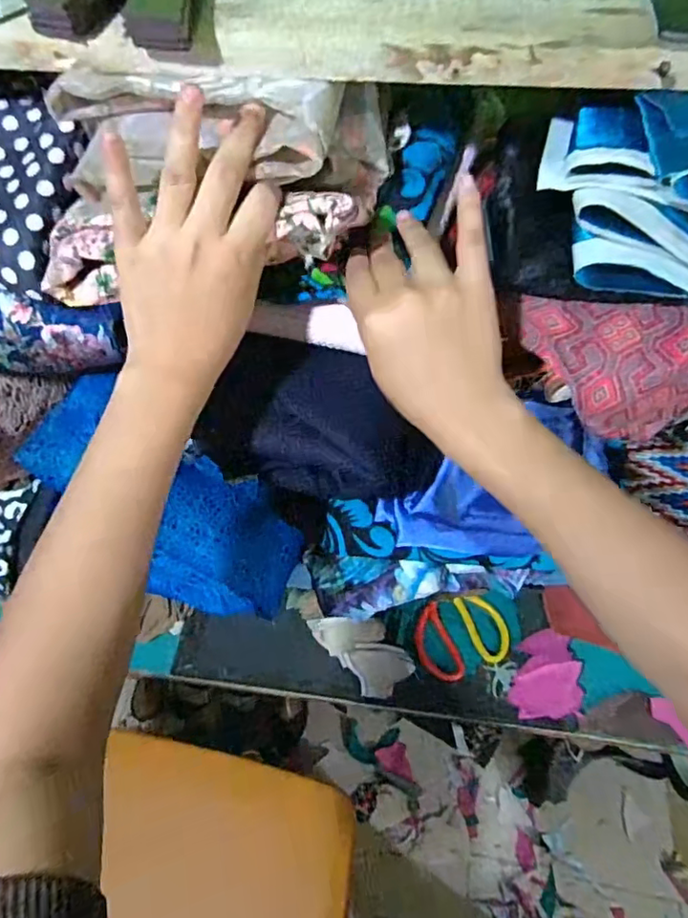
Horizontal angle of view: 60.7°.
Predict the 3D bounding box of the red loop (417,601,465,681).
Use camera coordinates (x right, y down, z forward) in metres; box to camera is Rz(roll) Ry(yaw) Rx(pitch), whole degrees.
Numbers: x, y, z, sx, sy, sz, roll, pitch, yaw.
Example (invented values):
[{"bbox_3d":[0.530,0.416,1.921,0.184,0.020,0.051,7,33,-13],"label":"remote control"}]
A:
[{"bbox_3d":[0.124,0.254,0.803,0.050,0.004,0.104,-21,70,-5],"label":"red loop"}]

